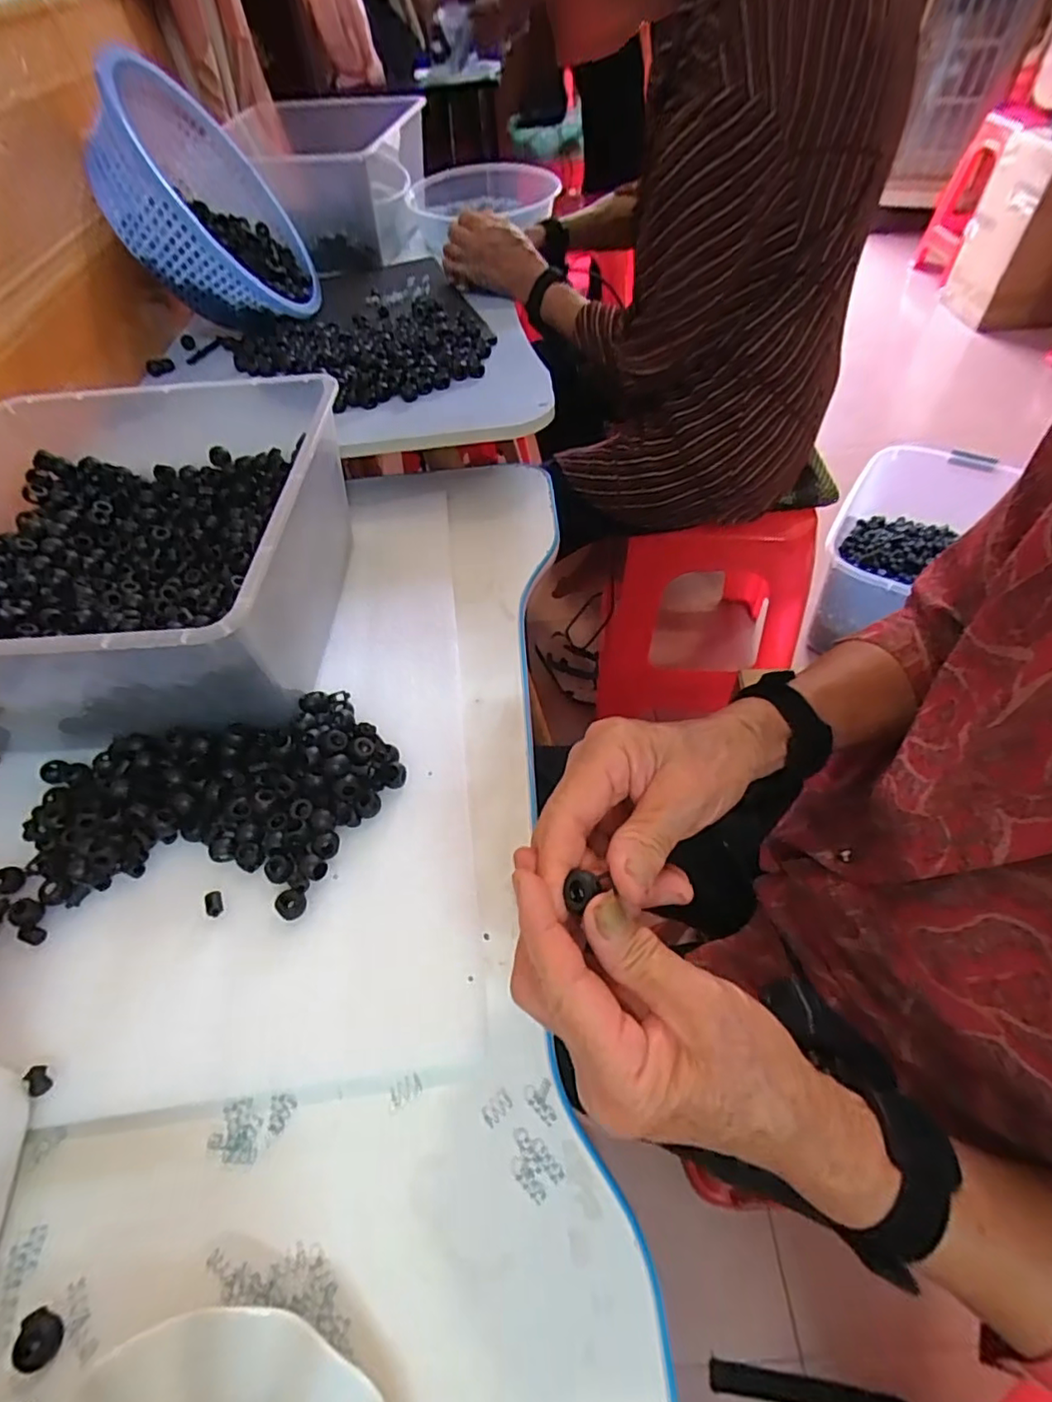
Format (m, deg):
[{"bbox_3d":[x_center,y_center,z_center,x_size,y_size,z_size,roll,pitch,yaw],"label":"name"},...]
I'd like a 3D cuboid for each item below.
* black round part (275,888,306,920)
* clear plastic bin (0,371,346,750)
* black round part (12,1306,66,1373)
[{"bbox_3d":[-0.143,0.123,0.362,0.015,0.009,0.017,29,58,21],"label":"black round part"},{"bbox_3d":[-0.299,-0.116,0.470,0.297,0.139,0.322,-2,53,2],"label":"clear plastic bin"},{"bbox_3d":[-0.216,0.282,0.263,0.018,0.010,0.016,24,56,18],"label":"black round part"}]

